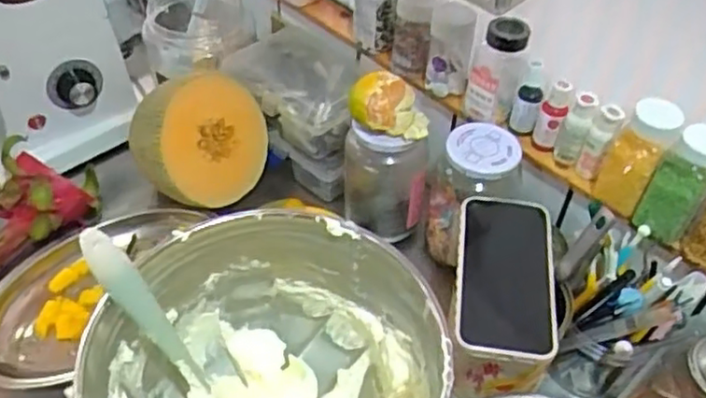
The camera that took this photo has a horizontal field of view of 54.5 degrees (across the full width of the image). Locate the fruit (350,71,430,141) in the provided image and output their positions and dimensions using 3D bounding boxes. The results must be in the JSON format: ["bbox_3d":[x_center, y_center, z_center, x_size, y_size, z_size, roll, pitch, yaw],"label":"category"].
[{"bbox_3d":[0.036,-0.093,0.670,0.077,0.045,0.058,-1,48,-3],"label":"fruit"}]

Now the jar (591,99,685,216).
[{"bbox_3d":[0.244,-0.036,0.594,0.044,0.103,0.034,24,51,19],"label":"jar"}]

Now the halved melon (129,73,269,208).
[{"bbox_3d":[-0.176,-0.068,0.771,0.093,0.144,0.146,5,69,48],"label":"halved melon"}]

